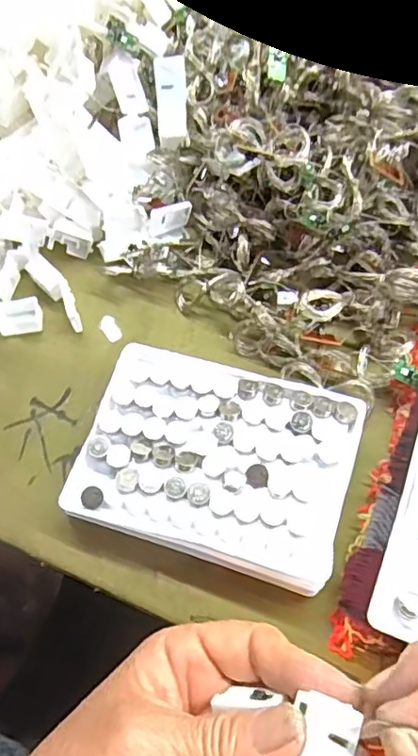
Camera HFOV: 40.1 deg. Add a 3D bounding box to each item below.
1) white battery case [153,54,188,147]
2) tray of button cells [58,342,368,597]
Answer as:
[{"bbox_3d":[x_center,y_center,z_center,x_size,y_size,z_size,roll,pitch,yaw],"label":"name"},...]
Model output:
[{"bbox_3d":[-0.024,-0.173,0.358,0.018,0.008,0.058,-1,83,3],"label":"white battery case"},{"bbox_3d":[0.004,0.041,0.286,0.128,0.028,0.095,15,65,12],"label":"tray of button cells"}]

